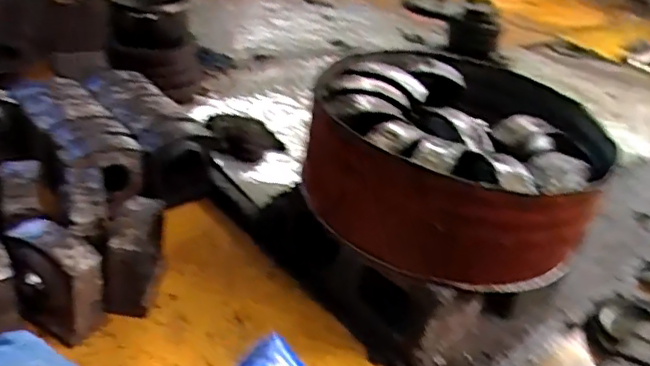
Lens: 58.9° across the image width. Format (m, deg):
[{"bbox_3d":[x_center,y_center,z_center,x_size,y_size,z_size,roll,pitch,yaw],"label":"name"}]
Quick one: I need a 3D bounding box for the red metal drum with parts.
[{"bbox_3d":[0.222,-0.037,1.100,0.534,0.243,0.429,25,34,21],"label":"red metal drum with parts"}]

